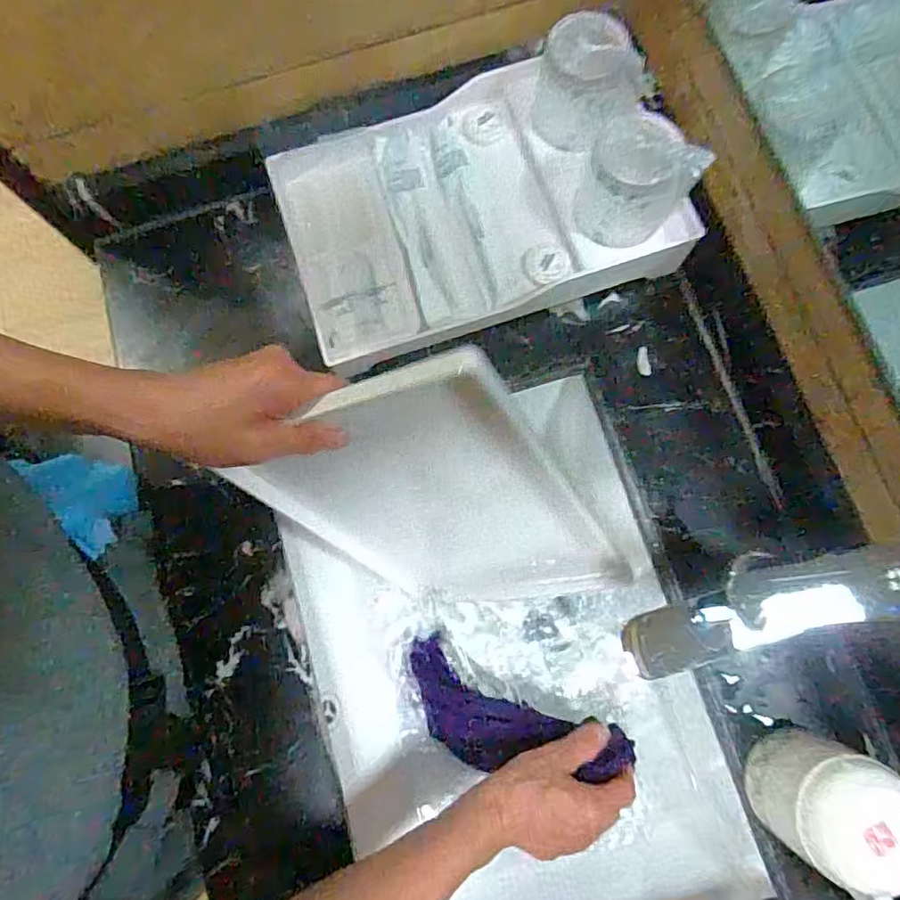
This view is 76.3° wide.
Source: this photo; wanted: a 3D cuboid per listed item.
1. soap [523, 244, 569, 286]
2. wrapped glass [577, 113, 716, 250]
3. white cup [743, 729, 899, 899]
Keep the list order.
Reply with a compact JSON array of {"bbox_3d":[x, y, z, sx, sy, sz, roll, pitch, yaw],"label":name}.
[{"bbox_3d":[0.083,-0.159,0.496,0.041,0.008,0.041,-21,68,11],"label":"soap"},{"bbox_3d":[0.146,-0.209,0.462,0.083,0.087,0.065,32,80,8],"label":"wrapped glass"},{"bbox_3d":[0.254,0.239,0.384,0.073,0.086,0.077,0,77,1],"label":"white cup"}]

